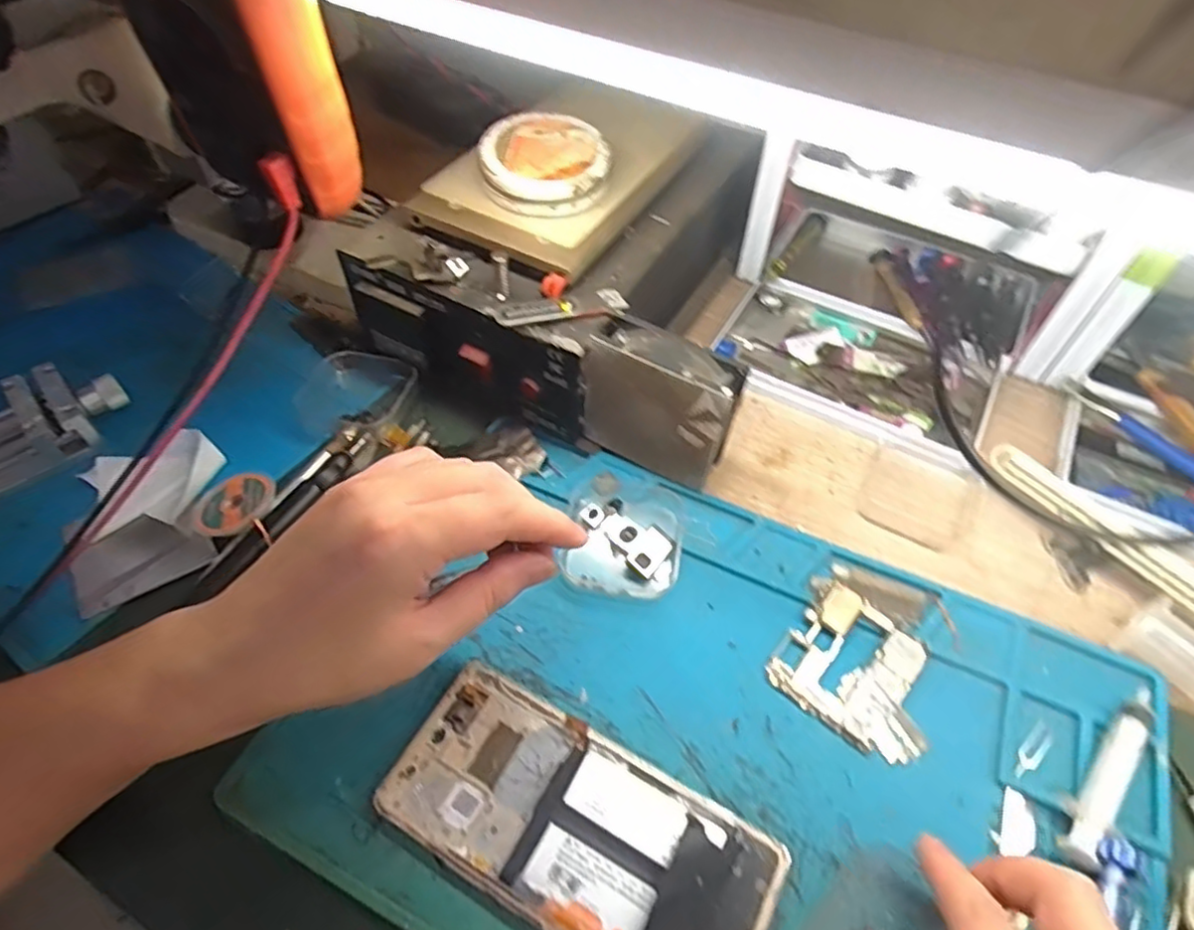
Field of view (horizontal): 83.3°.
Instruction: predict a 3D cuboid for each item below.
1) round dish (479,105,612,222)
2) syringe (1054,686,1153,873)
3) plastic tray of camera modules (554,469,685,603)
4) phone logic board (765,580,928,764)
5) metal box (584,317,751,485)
[{"bbox_3d":[-0.031,-0.178,0.392,0.071,0.027,0.075,-6,54,-5],"label":"round dish"},{"bbox_3d":[0.227,0.136,0.297,0.017,0.013,0.090,37,61,23],"label":"syringe"},{"bbox_3d":[0.015,0.036,0.369,0.063,0.012,0.076,12,54,8],"label":"plastic tray of camera modules"},{"bbox_3d":[0.130,0.100,0.328,0.073,0.006,0.065,33,60,22],"label":"phone logic board"},{"bbox_3d":[0.035,-0.032,0.374,0.079,0.082,0.029,22,56,15],"label":"metal box"}]

